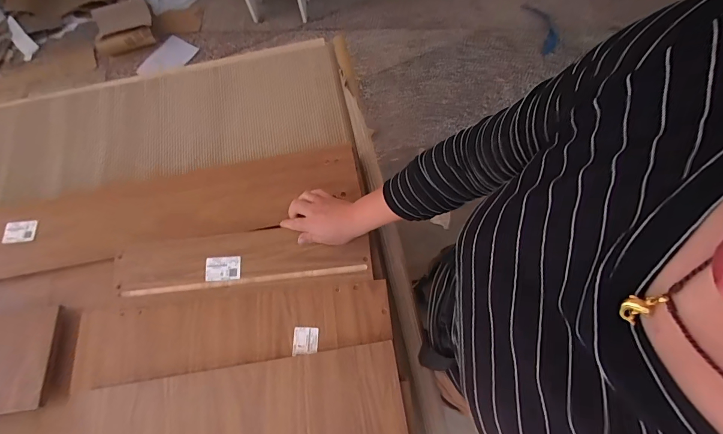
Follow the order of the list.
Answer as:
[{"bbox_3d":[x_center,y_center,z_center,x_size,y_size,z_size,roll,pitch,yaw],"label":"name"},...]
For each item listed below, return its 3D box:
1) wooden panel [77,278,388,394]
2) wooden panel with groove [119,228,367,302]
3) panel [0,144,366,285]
[{"bbox_3d":[-0.209,0.179,0.600,0.505,0.016,0.126,-9,68,-1],"label":"wooden panel"},{"bbox_3d":[-0.203,0.075,0.626,0.433,0.017,0.100,-3,68,0],"label":"wooden panel with groove"},{"bbox_3d":[-0.660,0.053,0.655,1.350,0.025,0.135,-12,68,-2],"label":"panel"}]

